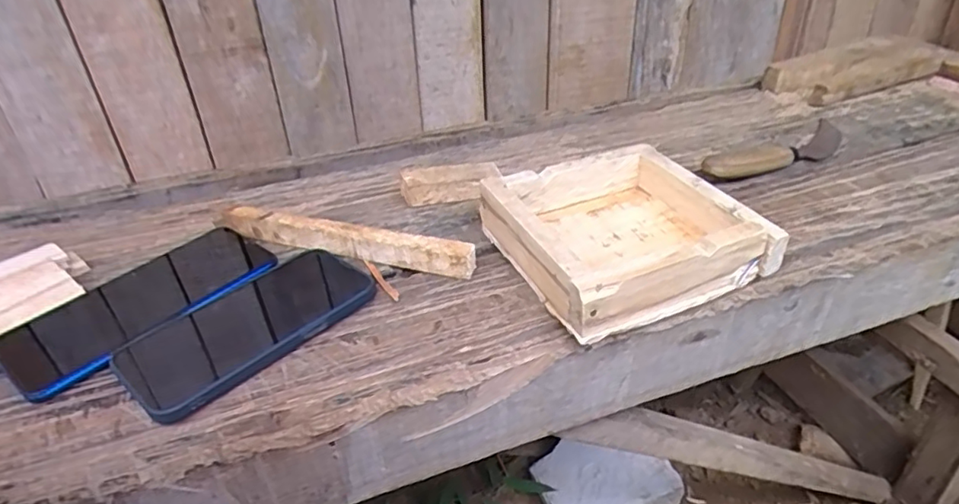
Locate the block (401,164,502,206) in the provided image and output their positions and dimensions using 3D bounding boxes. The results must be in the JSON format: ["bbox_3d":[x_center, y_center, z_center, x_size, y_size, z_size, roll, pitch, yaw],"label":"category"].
[{"bbox_3d":[-0.023,-0.059,0.493,0.083,0.026,0.029,-10,35,-6],"label":"block"}]

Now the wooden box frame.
[{"bbox_3d":[0.097,-0.017,0.405,0.151,0.045,0.148,-18,36,-16],"label":"wooden box frame"}]

